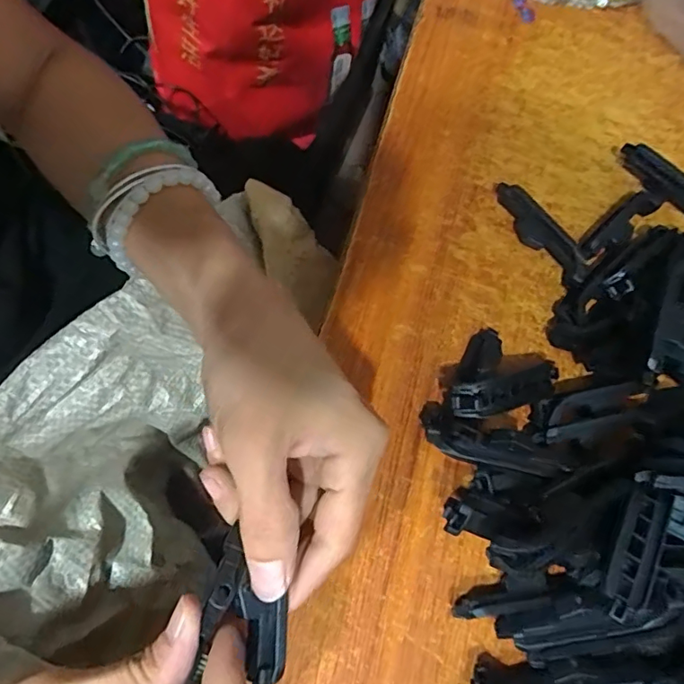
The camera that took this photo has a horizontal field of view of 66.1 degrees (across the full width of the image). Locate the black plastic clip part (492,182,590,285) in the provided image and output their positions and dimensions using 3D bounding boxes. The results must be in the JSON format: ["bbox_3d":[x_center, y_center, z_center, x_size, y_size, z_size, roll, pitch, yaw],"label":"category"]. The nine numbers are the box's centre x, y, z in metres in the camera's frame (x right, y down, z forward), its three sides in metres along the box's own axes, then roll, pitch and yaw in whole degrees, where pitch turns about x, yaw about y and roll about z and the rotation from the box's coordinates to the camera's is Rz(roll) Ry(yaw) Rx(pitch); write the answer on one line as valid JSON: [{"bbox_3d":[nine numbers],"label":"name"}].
[{"bbox_3d":[0.120,-0.067,0.315,0.018,0.019,0.074,-29,77,-19],"label":"black plastic clip part"}]

